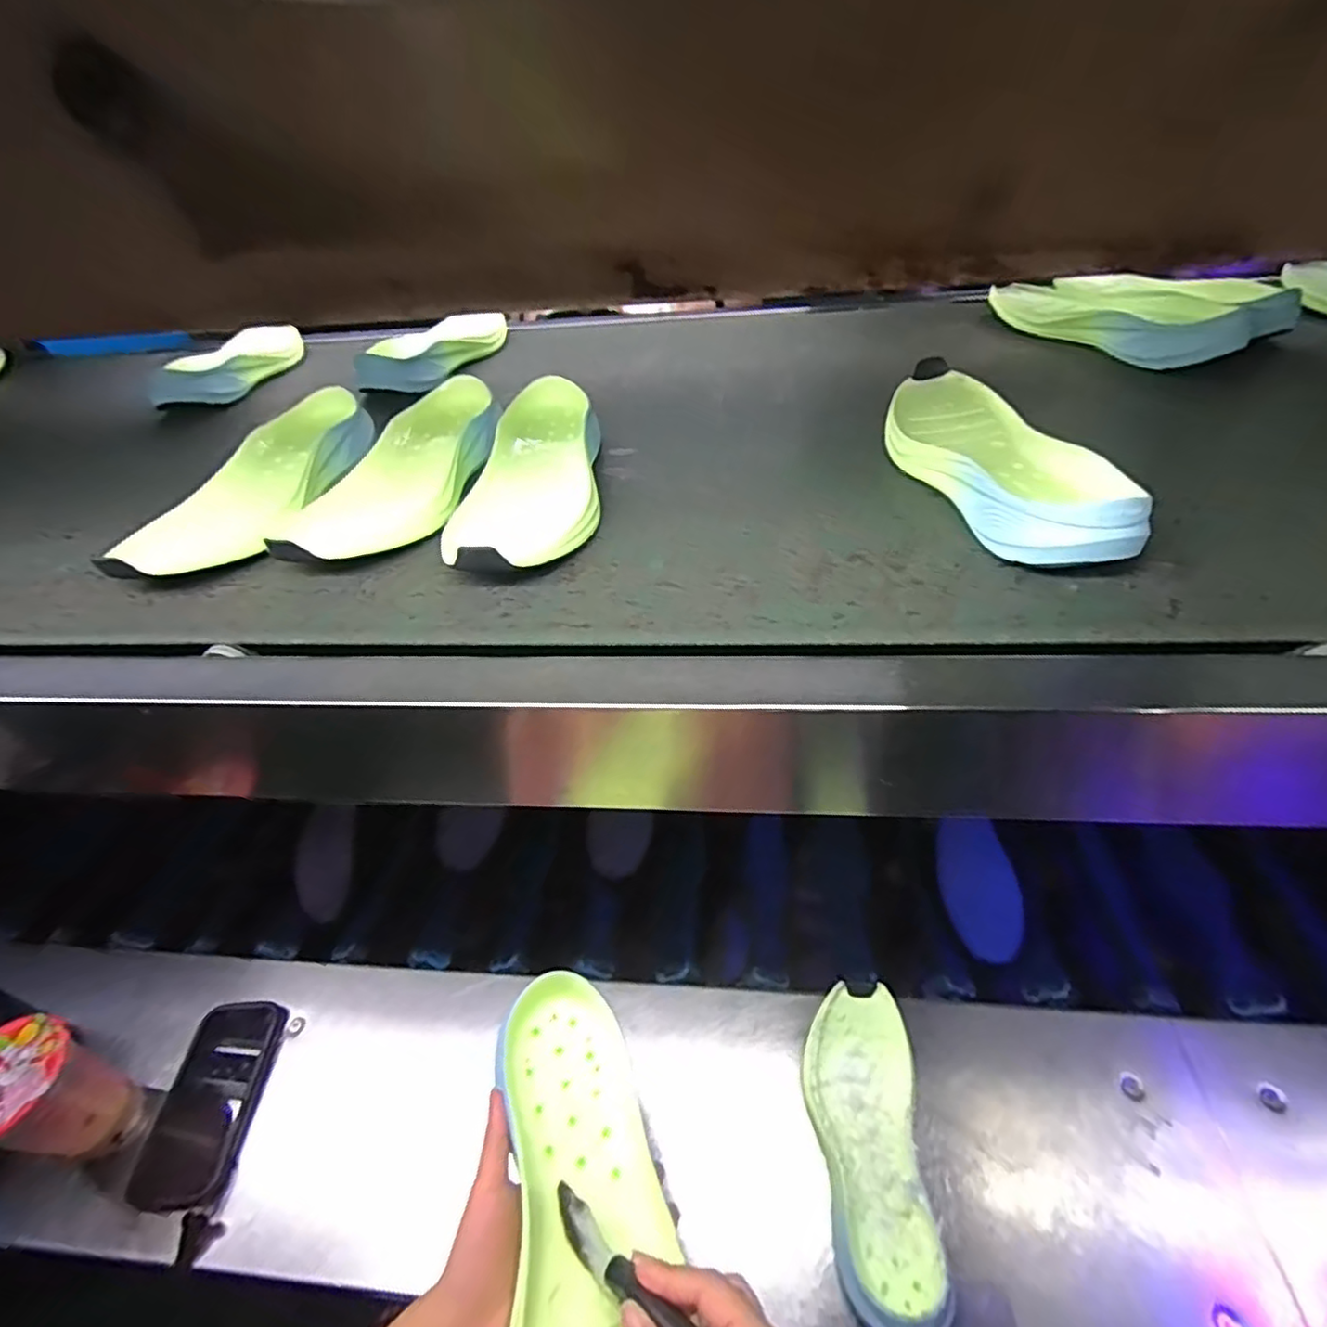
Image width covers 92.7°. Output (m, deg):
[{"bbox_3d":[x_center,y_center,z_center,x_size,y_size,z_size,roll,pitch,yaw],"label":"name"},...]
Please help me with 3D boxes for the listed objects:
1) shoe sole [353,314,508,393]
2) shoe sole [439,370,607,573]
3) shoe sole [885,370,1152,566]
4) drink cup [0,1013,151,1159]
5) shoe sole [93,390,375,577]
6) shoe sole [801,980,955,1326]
[{"bbox_3d":[-0.280,-0.408,0.814,0.086,0.050,0.249,7,44,15],"label":"shoe sole"},{"bbox_3d":[-0.103,-0.158,0.525,0.104,0.046,0.278,-4,42,4],"label":"shoe sole"},{"bbox_3d":[0.246,-0.157,0.481,0.107,0.045,0.286,-9,42,-2],"label":"shoe sole"},{"bbox_3d":[-0.519,0.352,0.519,0.082,0.196,0.085,-5,43,4],"label":"drink cup"},{"bbox_3d":[-0.339,-0.161,0.556,0.110,0.048,0.289,4,43,12],"label":"shoe sole"},{"bbox_3d":[0.166,0.392,0.516,0.093,0.047,0.224,-1,43,8],"label":"shoe sole"}]

